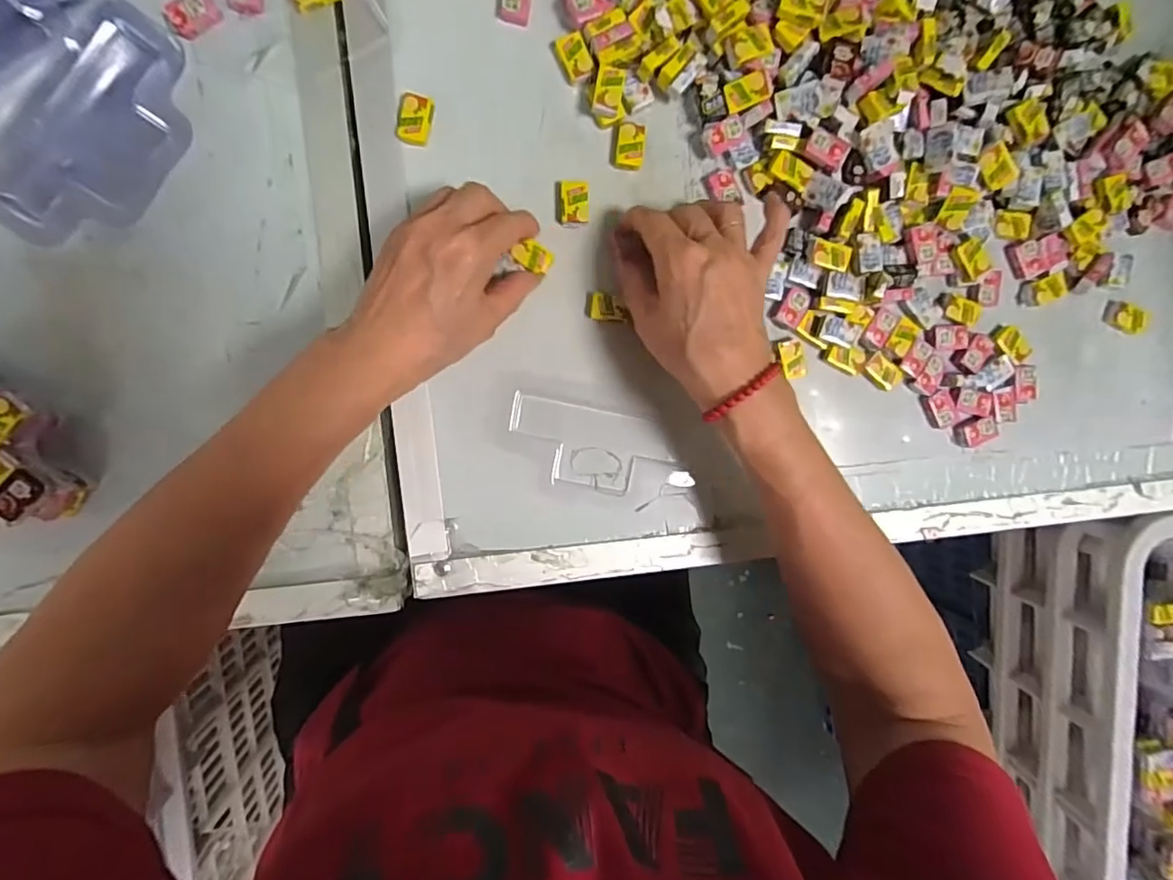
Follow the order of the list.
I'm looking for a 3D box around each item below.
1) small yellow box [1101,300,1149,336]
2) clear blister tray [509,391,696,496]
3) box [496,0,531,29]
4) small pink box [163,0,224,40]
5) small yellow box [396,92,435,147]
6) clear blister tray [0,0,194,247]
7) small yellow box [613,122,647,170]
[{"bbox_3d":[0.395,-0.089,0.412,0.031,0.007,0.020,15,94,-7],"label":"small yellow box"},{"bbox_3d":[0.011,0.007,0.376,0.123,0.007,0.053,11,95,-7],"label":"clear blister tray"},{"bbox_3d":[-0.043,-0.266,0.340,0.020,0.010,0.027,8,95,-7],"label":"box"},{"bbox_3d":[-0.224,-0.243,0.322,0.028,0.004,0.020,-44,98,0],"label":"small pink box"},{"bbox_3d":[-0.103,-0.192,0.339,0.019,0.008,0.027,10,95,-7],"label":"small yellow box"},{"bbox_3d":[-0.278,-0.173,0.320,0.082,0.011,0.139,40,91,-8],"label":"clear blister tray"},{"bbox_3d":[0.027,-0.185,0.355,0.019,0.007,0.027,5,95,-6],"label":"small yellow box"}]

